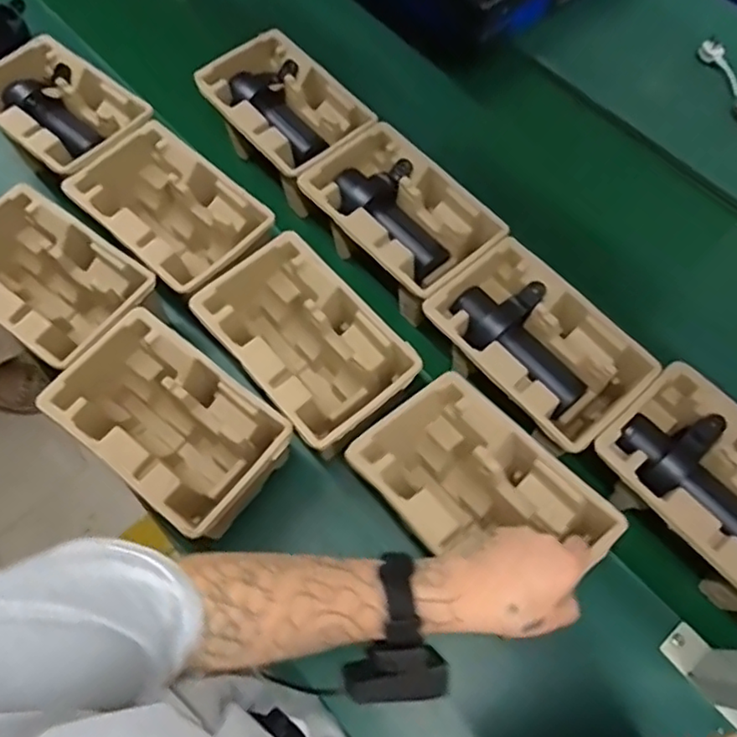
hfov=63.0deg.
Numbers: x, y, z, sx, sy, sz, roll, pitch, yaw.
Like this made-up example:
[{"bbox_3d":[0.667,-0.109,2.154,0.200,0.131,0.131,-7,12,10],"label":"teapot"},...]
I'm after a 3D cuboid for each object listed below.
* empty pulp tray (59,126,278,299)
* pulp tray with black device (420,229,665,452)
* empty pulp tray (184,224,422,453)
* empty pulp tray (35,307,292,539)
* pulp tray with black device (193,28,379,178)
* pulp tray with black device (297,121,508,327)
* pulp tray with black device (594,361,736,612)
[{"bbox_3d":[-0.243,-0.181,0.775,0.241,0.119,0.148,42,73,15],"label":"empty pulp tray"},{"bbox_3d":[0.186,-0.020,0.694,0.149,0.079,0.230,-40,73,-15],"label":"pulp tray with black device"},{"bbox_3d":[-0.074,-0.022,0.703,0.150,0.118,0.240,-39,73,-15],"label":"empty pulp tray"},{"bbox_3d":[-0.208,0.069,0.663,0.229,0.119,0.142,36,72,13],"label":"empty pulp tray"},{"bbox_3d":[-0.117,-0.351,0.817,0.144,0.054,0.234,-40,73,-15],"label":"pulp tray with black device"},{"bbox_3d":[0.035,-0.188,0.763,0.150,0.080,0.242,-42,74,-16],"label":"pulp tray with black device"},{"bbox_3d":[0.353,0.125,0.626,0.150,0.084,0.225,-40,74,-15],"label":"pulp tray with black device"}]

